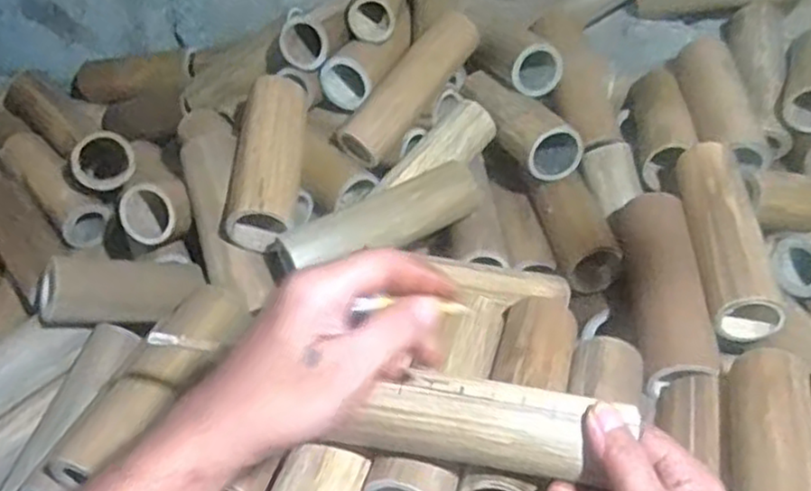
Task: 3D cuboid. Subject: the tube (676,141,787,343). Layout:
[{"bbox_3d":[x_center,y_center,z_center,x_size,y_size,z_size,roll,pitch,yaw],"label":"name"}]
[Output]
[{"bbox_3d":[0.256,-0.014,0.584,0.047,0.047,0.178,3,55,-2],"label":"tube"}]

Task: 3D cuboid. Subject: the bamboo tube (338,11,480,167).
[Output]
[{"bbox_3d":[0.005,-0.158,0.720,0.048,0.042,0.181,34,79,33],"label":"bamboo tube"}]

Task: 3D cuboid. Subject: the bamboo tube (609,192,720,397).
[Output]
[{"bbox_3d":[0.207,0.031,0.582,0.049,0.047,0.179,4,51,-1],"label":"bamboo tube"}]

